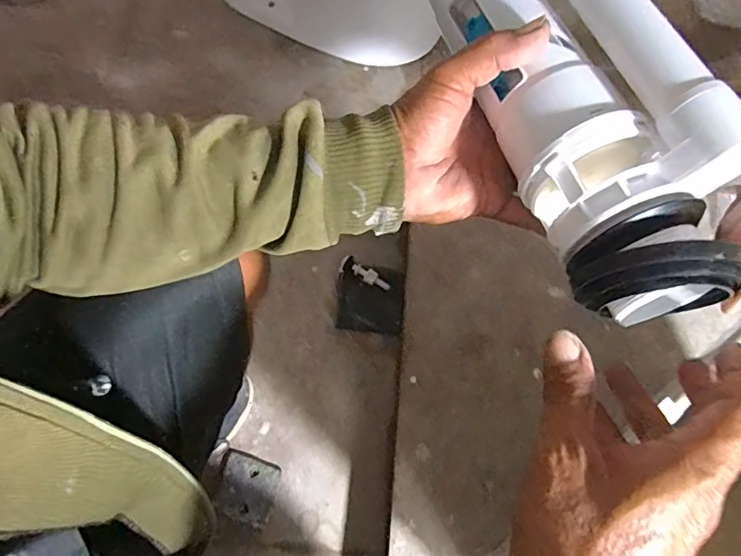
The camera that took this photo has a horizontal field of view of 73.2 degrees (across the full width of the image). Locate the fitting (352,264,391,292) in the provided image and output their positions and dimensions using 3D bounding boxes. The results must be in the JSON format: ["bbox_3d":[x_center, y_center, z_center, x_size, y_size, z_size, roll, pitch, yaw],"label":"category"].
[{"bbox_3d":[0.001,0.000,0.770,0.065,0.011,0.021,31,75,-3],"label":"fitting"}]

